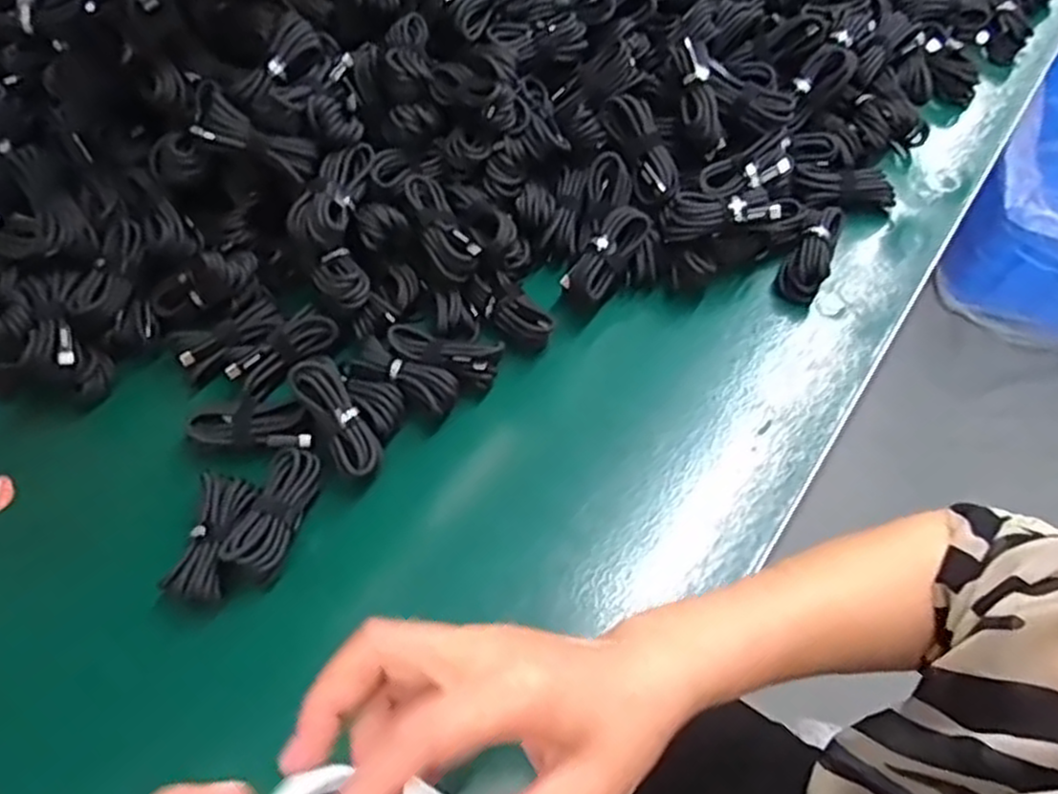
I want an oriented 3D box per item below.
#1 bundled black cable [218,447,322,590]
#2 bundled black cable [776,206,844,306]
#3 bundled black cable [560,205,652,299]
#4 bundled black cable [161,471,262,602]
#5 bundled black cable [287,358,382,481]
[{"bbox_3d":[-0.149,0.068,0.432,0.033,0.025,0.076,16,62,8],"label":"bundled black cable"},{"bbox_3d":[0.206,-0.110,0.531,0.028,0.030,0.080,22,63,12],"label":"bundled black cable"},{"bbox_3d":[0.054,-0.099,0.510,0.070,0.034,0.028,-50,39,-9],"label":"bundled black cable"},{"bbox_3d":[-0.182,0.079,0.423,0.033,0.017,0.075,8,61,4],"label":"bundled black cable"},{"bbox_3d":[-0.116,0.013,0.445,0.029,0.015,0.077,-30,95,-16],"label":"bundled black cable"}]

